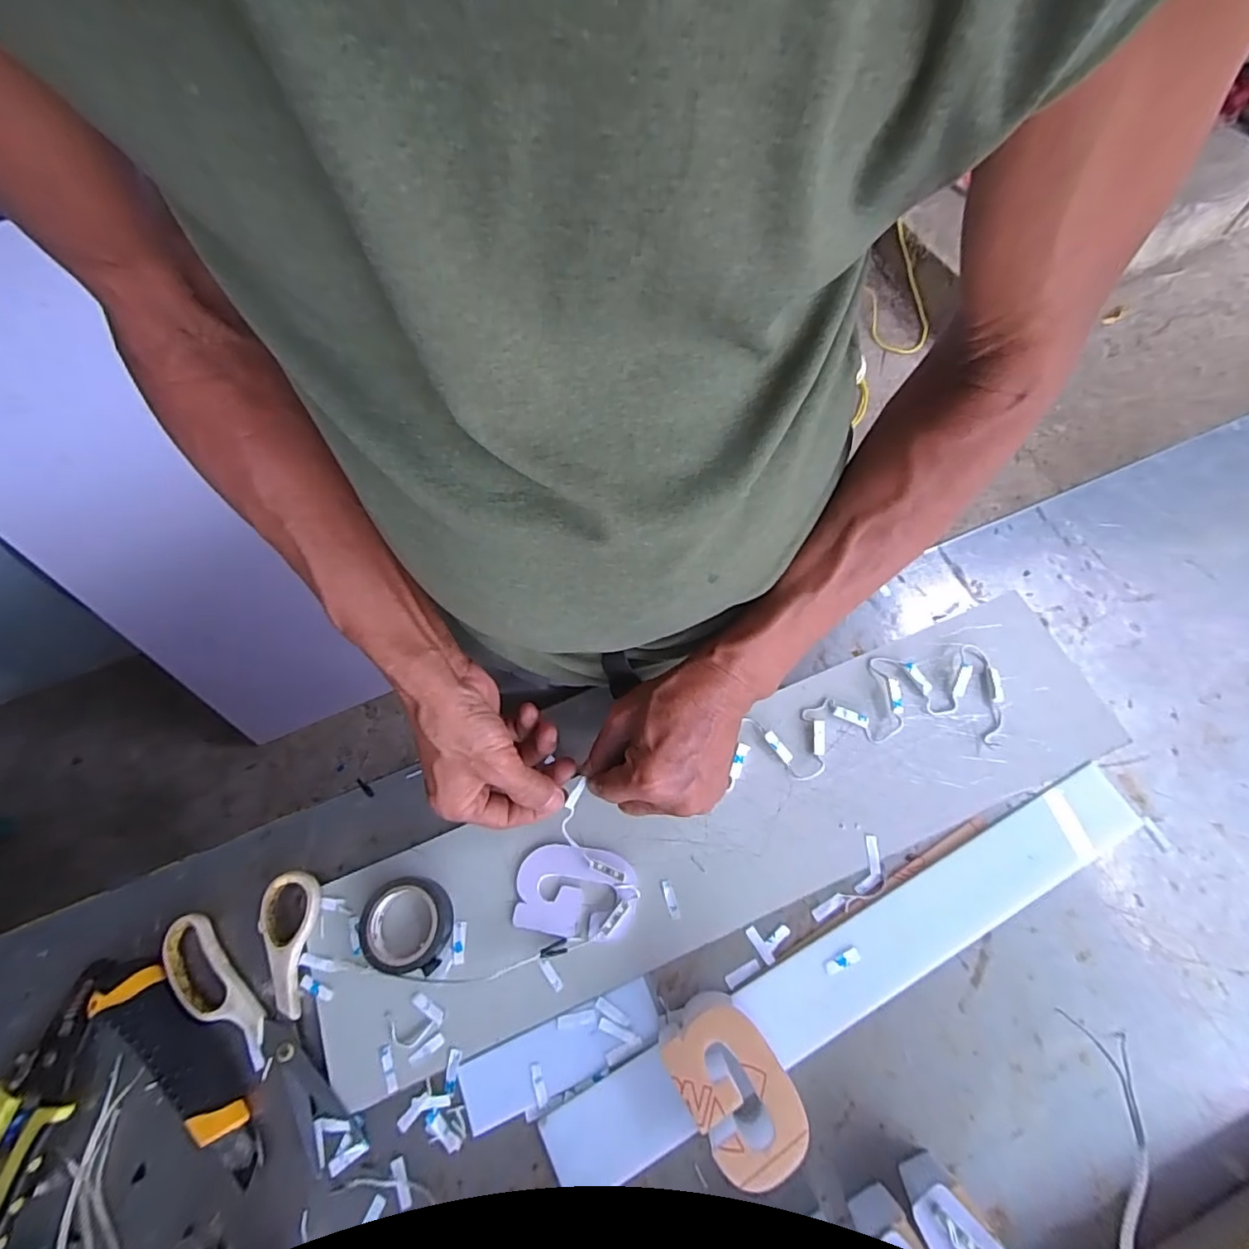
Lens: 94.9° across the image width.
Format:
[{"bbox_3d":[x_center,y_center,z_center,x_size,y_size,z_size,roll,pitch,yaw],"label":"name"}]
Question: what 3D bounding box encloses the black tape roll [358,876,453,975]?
[{"bbox_3d":[-0.151,0.207,0.397,0.056,0.020,0.057,-1,68,2],"label":"black tape roll"}]

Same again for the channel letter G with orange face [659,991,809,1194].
[{"bbox_3d":[0.066,0.277,0.346,0.057,0.048,0.085,-31,71,-10],"label":"channel letter G with orange face"}]

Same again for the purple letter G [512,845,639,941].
[{"bbox_3d":[-0.034,0.187,0.403,0.084,0.011,0.057,4,69,4],"label":"purple letter G"}]

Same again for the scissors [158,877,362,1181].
[{"bbox_3d":[-0.243,0.266,0.380,0.106,0.013,0.169,-22,69,-7],"label":"scissors"}]

